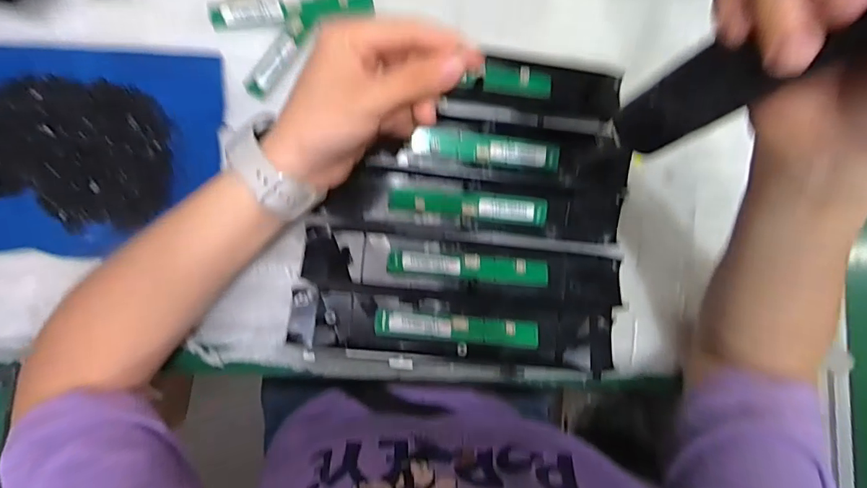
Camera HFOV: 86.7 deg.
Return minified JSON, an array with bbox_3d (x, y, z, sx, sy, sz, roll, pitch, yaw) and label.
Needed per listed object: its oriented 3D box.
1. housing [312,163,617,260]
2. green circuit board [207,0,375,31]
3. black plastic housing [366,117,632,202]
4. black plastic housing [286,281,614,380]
[{"bbox_3d":[0.037,-0.029,0.404,0.261,0.016,0.055,6,83,-7],"label":"housing"},{"bbox_3d":[-0.121,-0.204,0.398,0.138,0.010,0.031,-7,85,-8],"label":"green circuit board"},{"bbox_3d":[0.064,-0.079,0.403,0.225,0.017,0.050,7,83,-7],"label":"black plastic housing"},{"bbox_3d":[0.020,0.078,0.380,0.269,0.019,0.062,6,83,-7],"label":"black plastic housing"}]

